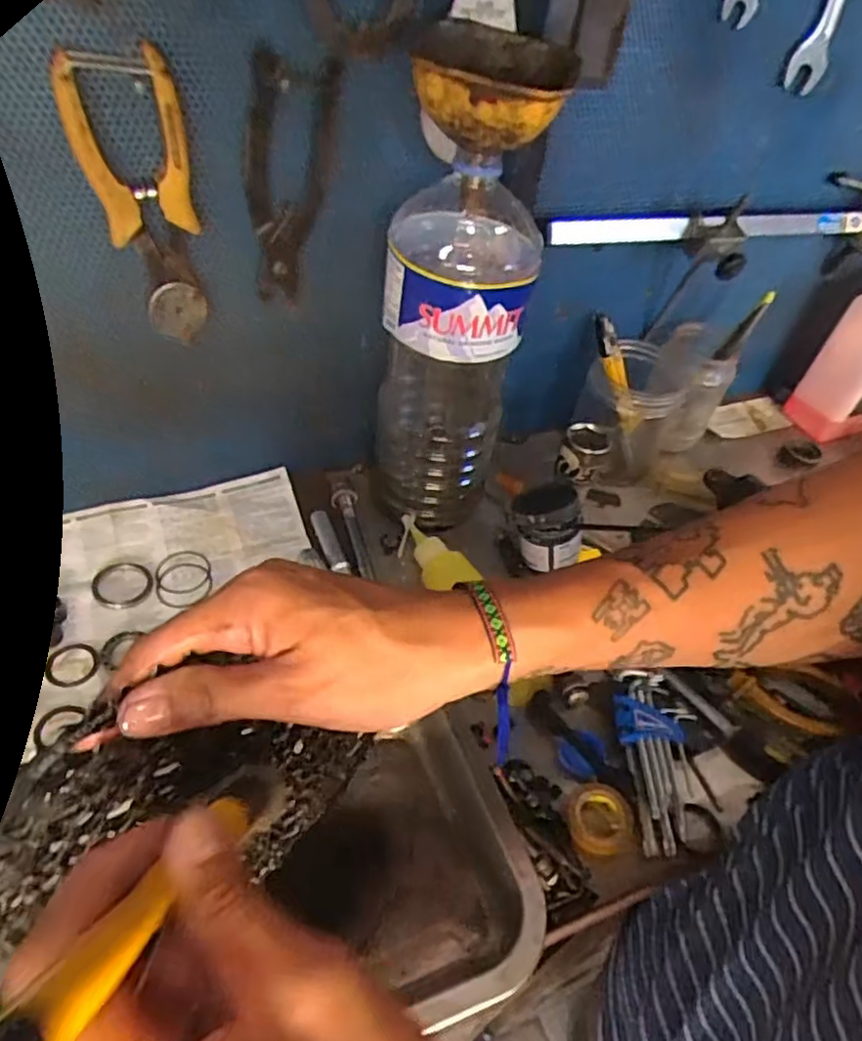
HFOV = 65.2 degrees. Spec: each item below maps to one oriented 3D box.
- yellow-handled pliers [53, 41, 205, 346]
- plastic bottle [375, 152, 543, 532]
[{"bbox_3d":[-0.174,-0.184,0.407,0.060,0.165,0.020,-12,48,-19],"label":"yellow-handled pliers"},{"bbox_3d":[0.012,-0.122,0.519,0.100,0.268,0.105,4,44,-4],"label":"plastic bottle"}]

